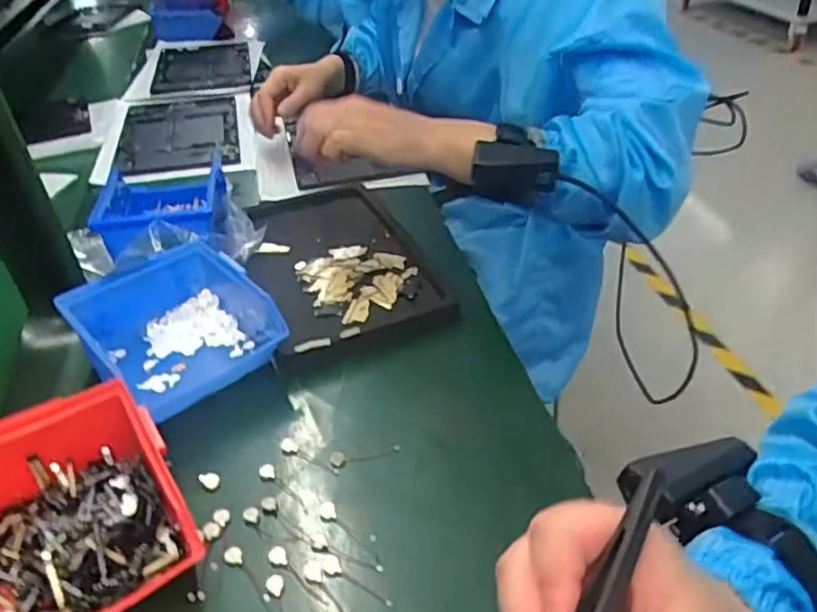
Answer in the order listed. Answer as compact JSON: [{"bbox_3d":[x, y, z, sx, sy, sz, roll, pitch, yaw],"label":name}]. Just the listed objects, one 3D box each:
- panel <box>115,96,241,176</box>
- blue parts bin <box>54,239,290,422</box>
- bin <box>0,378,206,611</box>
[{"bbox_3d":[-0.310,-0.239,0.882,0.150,0.014,0.226,-13,37,-6],"label":"panel"},{"bbox_3d":[-0.176,0.018,0.497,0.126,0.058,0.130,-27,45,-31],"label":"blue parts bin"},{"bbox_3d":[-0.196,0.123,0.363,0.129,0.064,0.140,-27,45,-30],"label":"bin"}]

